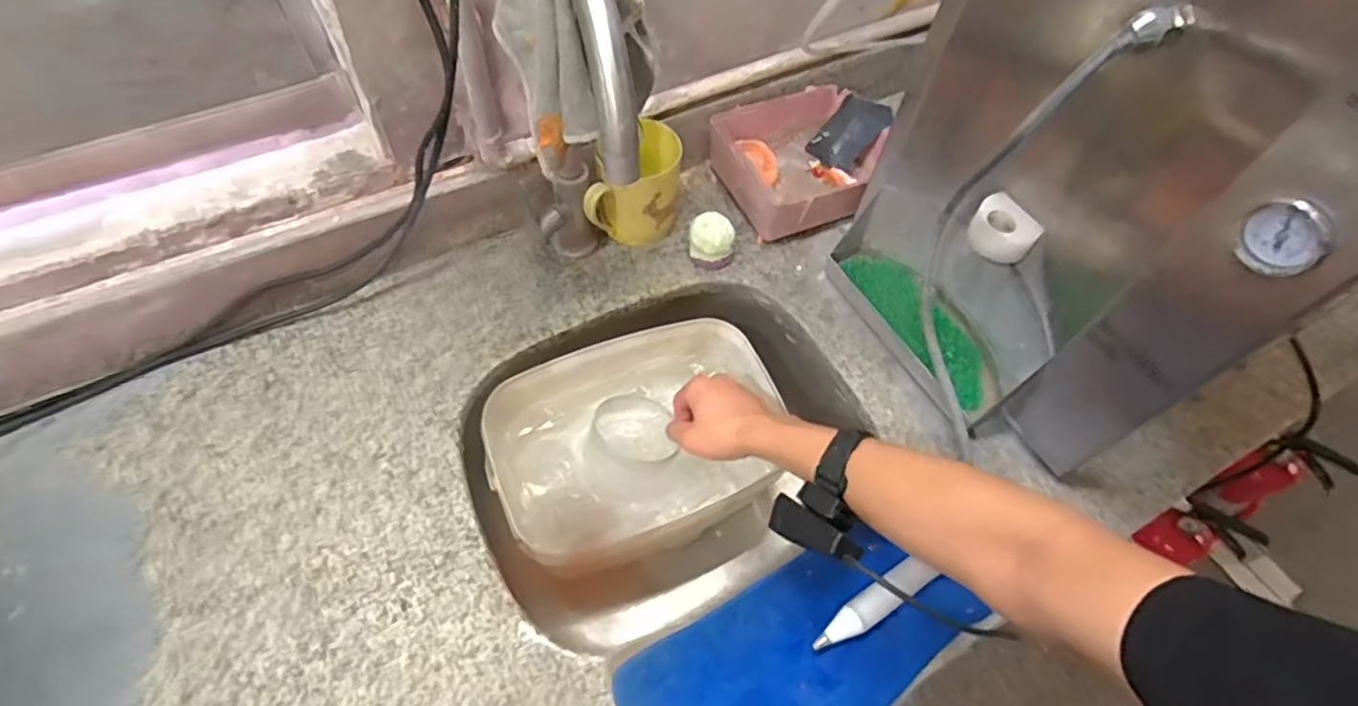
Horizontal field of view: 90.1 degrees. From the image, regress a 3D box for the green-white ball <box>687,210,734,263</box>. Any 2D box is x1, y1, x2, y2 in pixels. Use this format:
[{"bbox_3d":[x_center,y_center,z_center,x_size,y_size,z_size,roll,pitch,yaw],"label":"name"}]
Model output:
[{"bbox_3d":[0.033,-0.115,0.703,0.046,0.049,0.042,2,58,-4],"label":"green-white ball"}]

